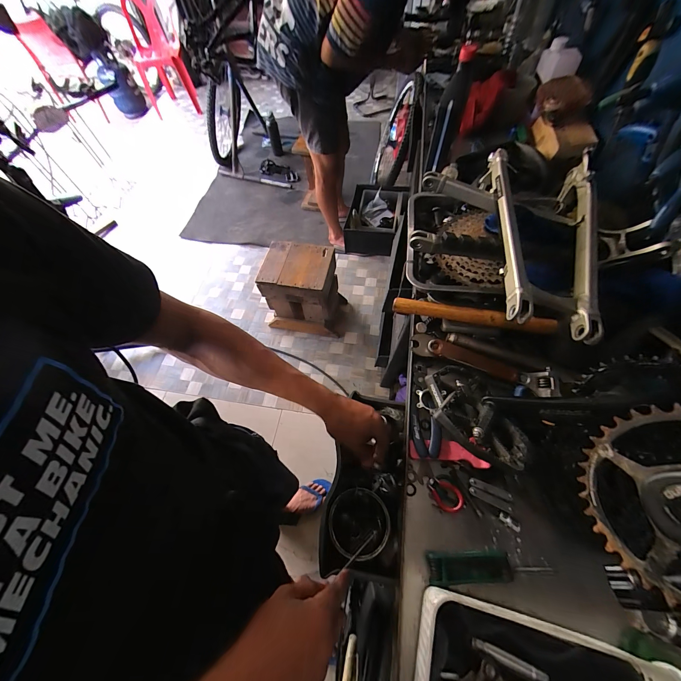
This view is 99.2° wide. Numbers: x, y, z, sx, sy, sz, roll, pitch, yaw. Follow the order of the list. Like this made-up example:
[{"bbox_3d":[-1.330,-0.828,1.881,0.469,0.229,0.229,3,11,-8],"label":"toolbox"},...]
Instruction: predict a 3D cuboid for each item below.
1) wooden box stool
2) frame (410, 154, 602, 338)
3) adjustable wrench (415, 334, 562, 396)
[{"bbox_3d":[-0.171,-0.236,1.450,0.342,0.407,0.267,12,62,9],"label":"wooden box stool"},{"bbox_3d":[0.278,-0.193,0.512,0.331,0.121,0.420,18,63,12],"label":"frame"},{"bbox_3d":[0.246,0.040,0.505,0.239,0.018,0.041,21,64,14],"label":"adjustable wrench"}]

